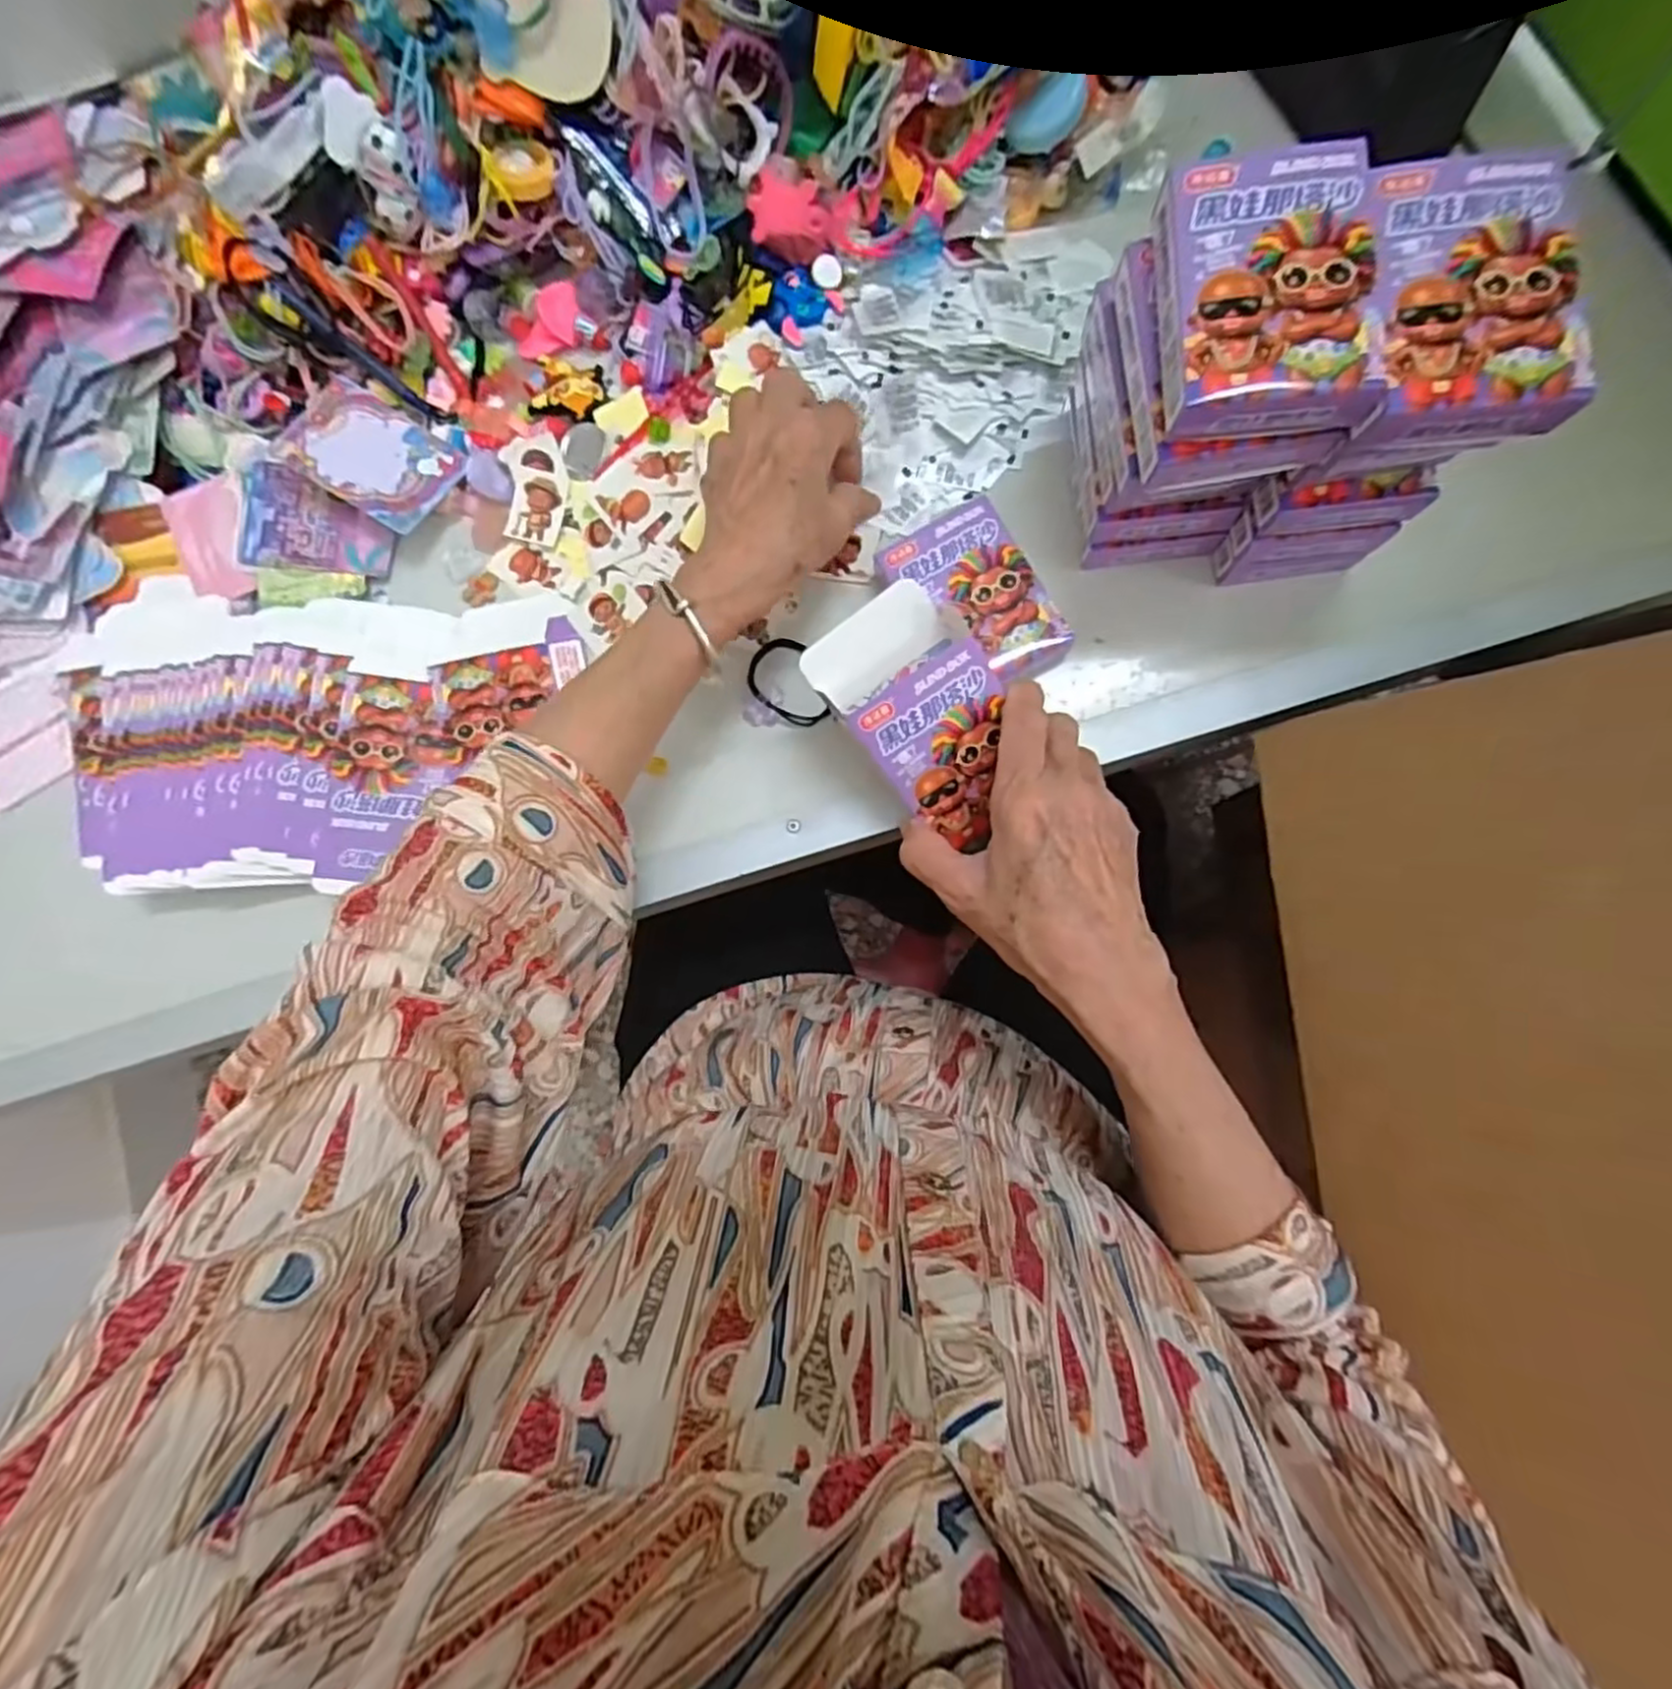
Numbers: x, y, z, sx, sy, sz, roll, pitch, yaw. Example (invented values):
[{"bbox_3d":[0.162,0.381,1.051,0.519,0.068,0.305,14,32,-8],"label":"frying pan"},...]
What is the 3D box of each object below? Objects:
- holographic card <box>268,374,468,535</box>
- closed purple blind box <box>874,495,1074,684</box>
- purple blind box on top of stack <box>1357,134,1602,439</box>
[{"bbox_3d":[-0.261,-0.219,0.408,0.087,0.005,0.063,31,72,-2],"label":"holographic card"},{"bbox_3d":[0.071,-0.126,0.380,0.071,0.025,0.093,-22,83,3],"label":"closed purple blind box"},{"bbox_3d":[0.218,-0.191,0.252,0.065,0.014,0.094,-2,86,5],"label":"purple blind box on top of stack"}]

